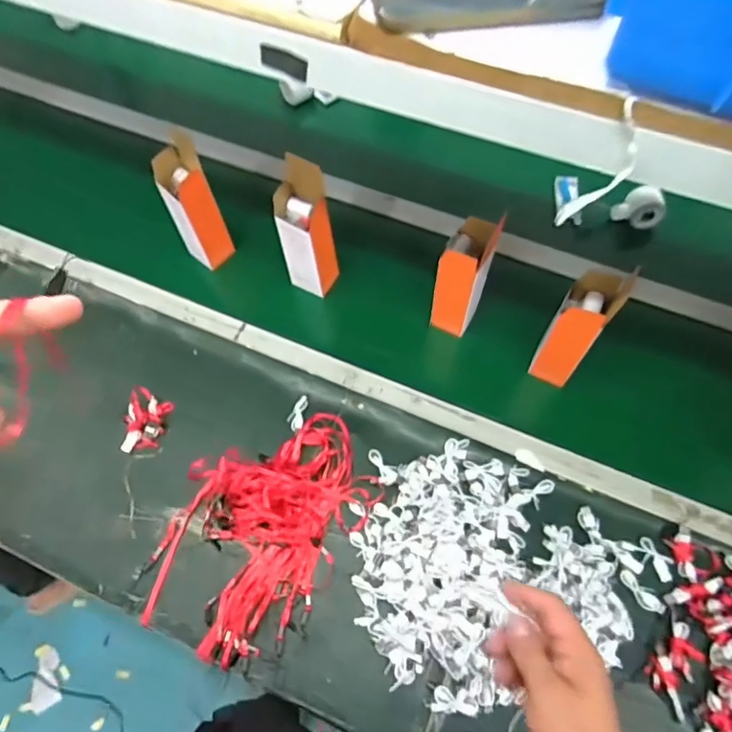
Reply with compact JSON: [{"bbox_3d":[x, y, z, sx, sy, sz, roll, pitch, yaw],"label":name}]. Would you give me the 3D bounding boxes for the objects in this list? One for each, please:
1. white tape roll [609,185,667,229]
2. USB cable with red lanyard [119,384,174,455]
[{"bbox_3d":[0.482,-0.281,0.953,0.084,0.049,0.056,28,68,14],"label":"white tape roll"},{"bbox_3d":[-0.334,0.085,0.826,0.063,0.006,0.097,15,80,-6],"label":"USB cable with red lanyard"}]

